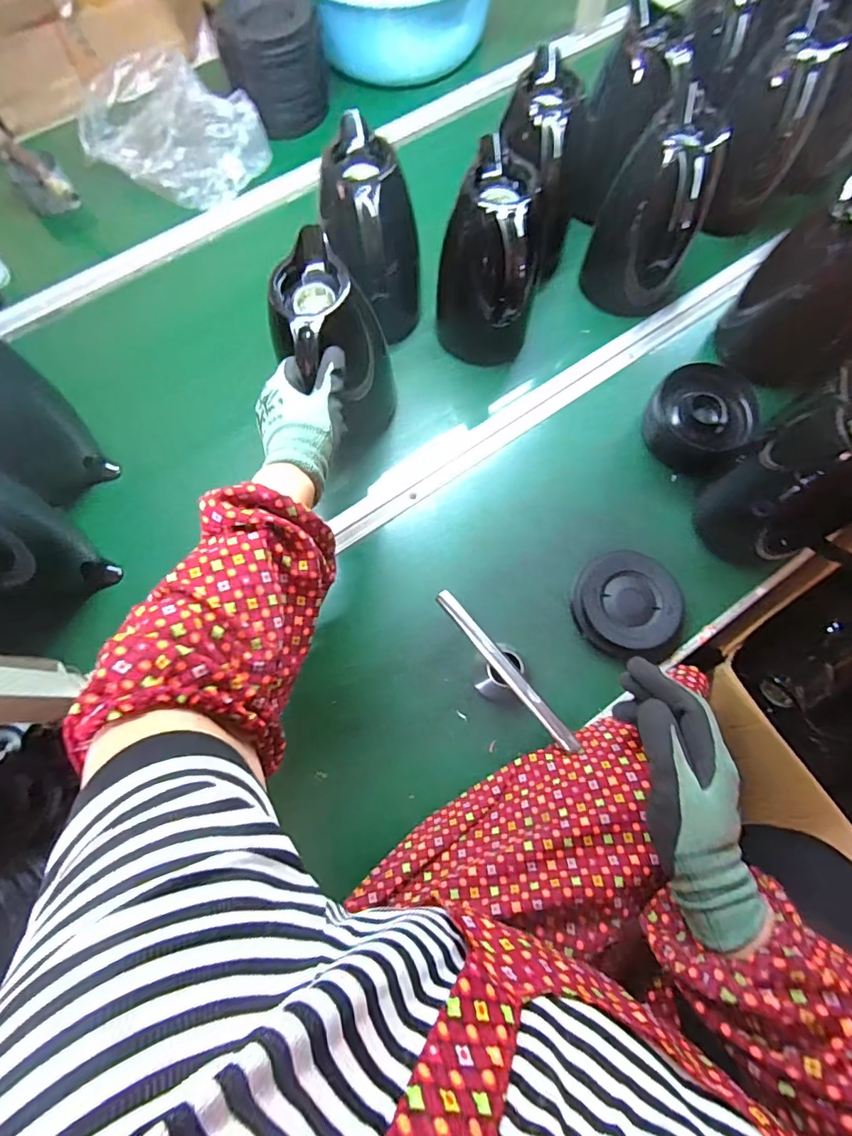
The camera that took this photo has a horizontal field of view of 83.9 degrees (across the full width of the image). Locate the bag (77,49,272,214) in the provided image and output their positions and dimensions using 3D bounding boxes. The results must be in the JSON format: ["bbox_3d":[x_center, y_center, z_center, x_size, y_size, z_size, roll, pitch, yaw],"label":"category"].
[{"bbox_3d":[-0.395,-0.687,0.744,0.278,0.073,0.201,30,75,9],"label":"bag"}]

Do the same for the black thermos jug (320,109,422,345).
[{"bbox_3d":[-0.062,-0.374,0.577,0.108,0.191,0.152,-3,73,0],"label":"black thermos jug"}]

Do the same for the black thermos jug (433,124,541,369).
[{"bbox_3d":[0.076,-0.355,0.578,0.120,0.196,0.140,11,73,4],"label":"black thermos jug"}]

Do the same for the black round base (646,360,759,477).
[{"bbox_3d":[0.340,-0.189,0.598,0.106,0.072,0.116,-42,77,-11],"label":"black round base"}]

